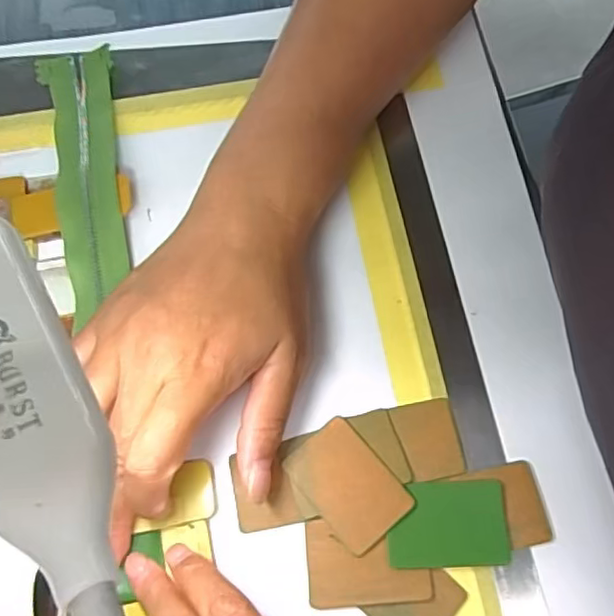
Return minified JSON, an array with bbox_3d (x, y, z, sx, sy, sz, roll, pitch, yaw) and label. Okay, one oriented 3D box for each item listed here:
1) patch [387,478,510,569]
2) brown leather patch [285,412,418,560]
[{"bbox_3d":[0.061,0.092,0.269,0.051,0.004,0.035,-2,70,1],"label":"patch"},{"bbox_3d":[0.018,0.077,0.275,0.036,0.006,0.051,-38,74,-12],"label":"brown leather patch"}]

